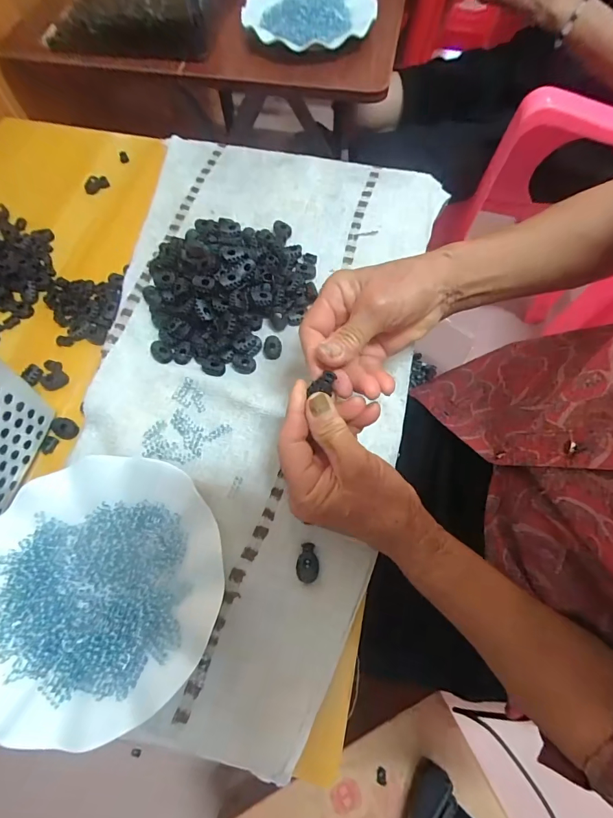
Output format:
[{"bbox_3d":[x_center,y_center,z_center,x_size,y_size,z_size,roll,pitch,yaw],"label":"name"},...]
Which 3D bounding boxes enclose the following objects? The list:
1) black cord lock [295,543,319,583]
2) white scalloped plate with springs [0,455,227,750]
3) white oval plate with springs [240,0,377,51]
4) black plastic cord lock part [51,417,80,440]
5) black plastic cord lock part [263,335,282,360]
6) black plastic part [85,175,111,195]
[{"bbox_3d":[0.001,0.118,0.297,0.017,0.007,0.028,12,67,4],"label":"black cord lock"},{"bbox_3d":[-0.154,0.127,0.285,0.176,0.023,0.175,0,67,-1],"label":"white scalloped plate with springs"},{"bbox_3d":[0.003,-0.575,0.554,0.183,0.020,0.160,-4,67,-2],"label":"white oval plate with springs"},{"bbox_3d":[-0.218,0.017,0.348,0.024,0.009,0.017,24,69,9],"label":"black plastic cord lock part"},{"bbox_3d":[-0.033,-0.060,0.376,0.017,0.005,0.023,5,67,1],"label":"black plastic cord lock part"},{"bbox_3d":[-0.262,-0.280,0.481,0.030,0.014,0.011,-26,70,-11],"label":"black plastic part"}]

